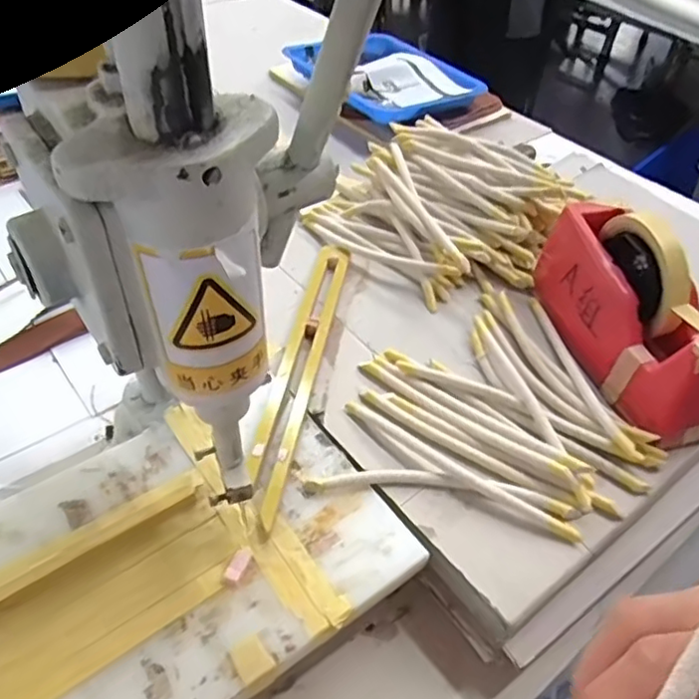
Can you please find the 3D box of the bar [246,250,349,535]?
[{"bbox_3d":[-0.040,0.005,0.521,0.032,0.013,0.309,9,46,5],"label":"bar"}]

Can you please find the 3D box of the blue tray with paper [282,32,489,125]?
[{"bbox_3d":[0.052,-0.430,0.981,0.227,0.034,0.266,-23,52,-24],"label":"blue tray with paper"}]

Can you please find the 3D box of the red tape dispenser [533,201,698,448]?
[{"bbox_3d":[0.233,-0.038,0.500,0.069,0.113,0.202,-11,48,-15],"label":"red tape dispenser"}]

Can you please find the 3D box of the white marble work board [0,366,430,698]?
[{"bbox_3d":[-0.125,0.138,0.398,0.299,0.013,0.200,-27,55,-26],"label":"white marble work board"}]

